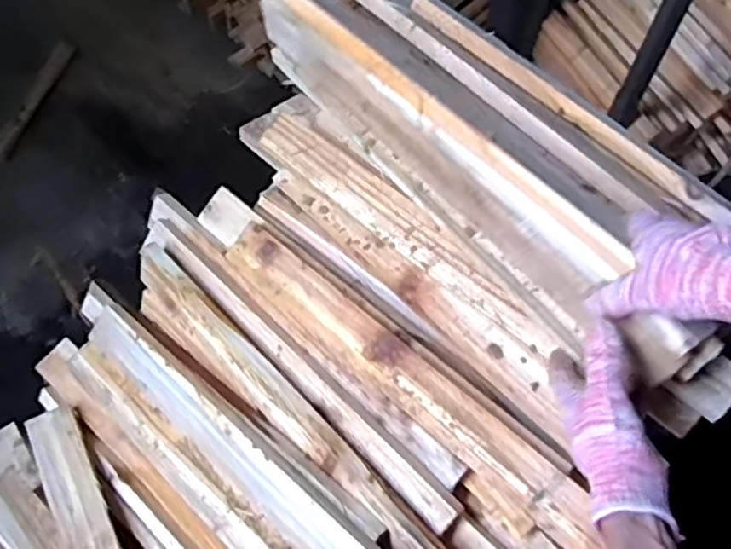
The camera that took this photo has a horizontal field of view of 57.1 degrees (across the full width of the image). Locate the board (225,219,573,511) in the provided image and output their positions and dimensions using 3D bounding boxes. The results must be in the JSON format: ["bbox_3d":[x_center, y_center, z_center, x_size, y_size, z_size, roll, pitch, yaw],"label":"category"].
[{"bbox_3d":[0.017,0.078,0.693,0.412,0.027,0.066,36,81,22],"label":"board"}]

